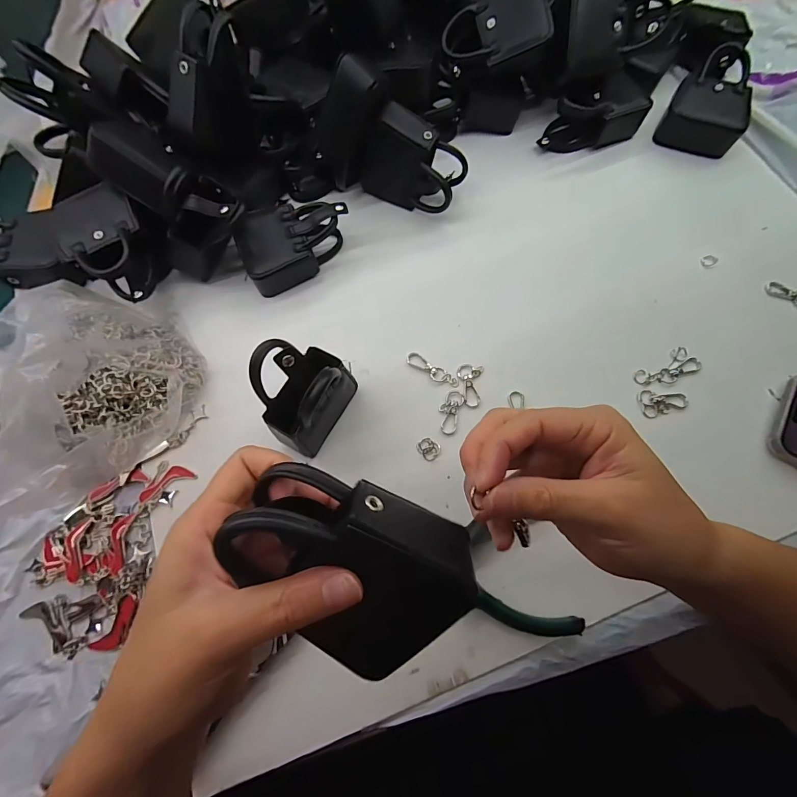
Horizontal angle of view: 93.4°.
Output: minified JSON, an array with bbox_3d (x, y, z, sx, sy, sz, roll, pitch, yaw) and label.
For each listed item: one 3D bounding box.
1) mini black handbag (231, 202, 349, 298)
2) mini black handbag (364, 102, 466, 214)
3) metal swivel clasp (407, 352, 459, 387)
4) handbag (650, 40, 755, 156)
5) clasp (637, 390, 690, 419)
[{"bbox_3d":[-0.098,-0.150,0.365,0.105,0.041,0.072,-20,73,-4],"label":"mini black handbag"},{"bbox_3d":[0.012,-0.228,0.369,0.100,0.075,0.048,20,74,8],"label":"mini black handbag"},{"bbox_3d":[0.030,-0.026,0.338,0.052,0.004,0.014,34,76,12],"label":"metal swivel clasp"},{"bbox_3d":[0.334,-0.319,0.402,0.075,0.044,0.099,25,75,9],"label":"handbag"},{"bbox_3d":[0.228,0.002,0.324,0.040,0.006,0.024,-13,72,-2],"label":"clasp"}]

